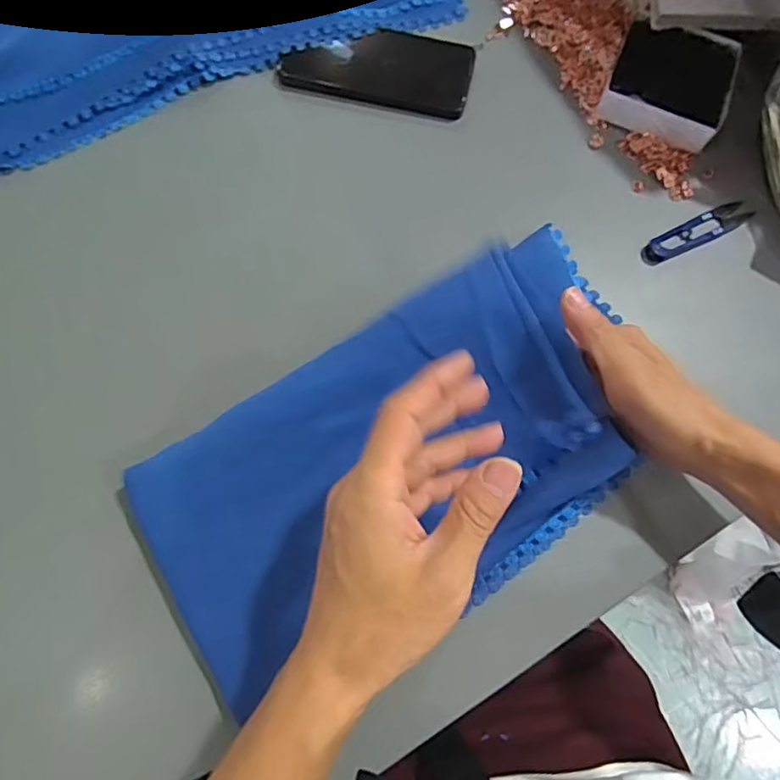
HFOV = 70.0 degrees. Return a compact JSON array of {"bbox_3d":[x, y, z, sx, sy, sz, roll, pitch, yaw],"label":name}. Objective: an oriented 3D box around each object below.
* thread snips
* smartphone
[{"bbox_3d":[0.251,-0.129,0.456,0.104,0.012,0.023,-25,75,-9],"label":"thread snips"},{"bbox_3d":[-0.009,-0.290,0.496,0.162,0.012,0.076,14,86,0],"label":"smartphone"}]

